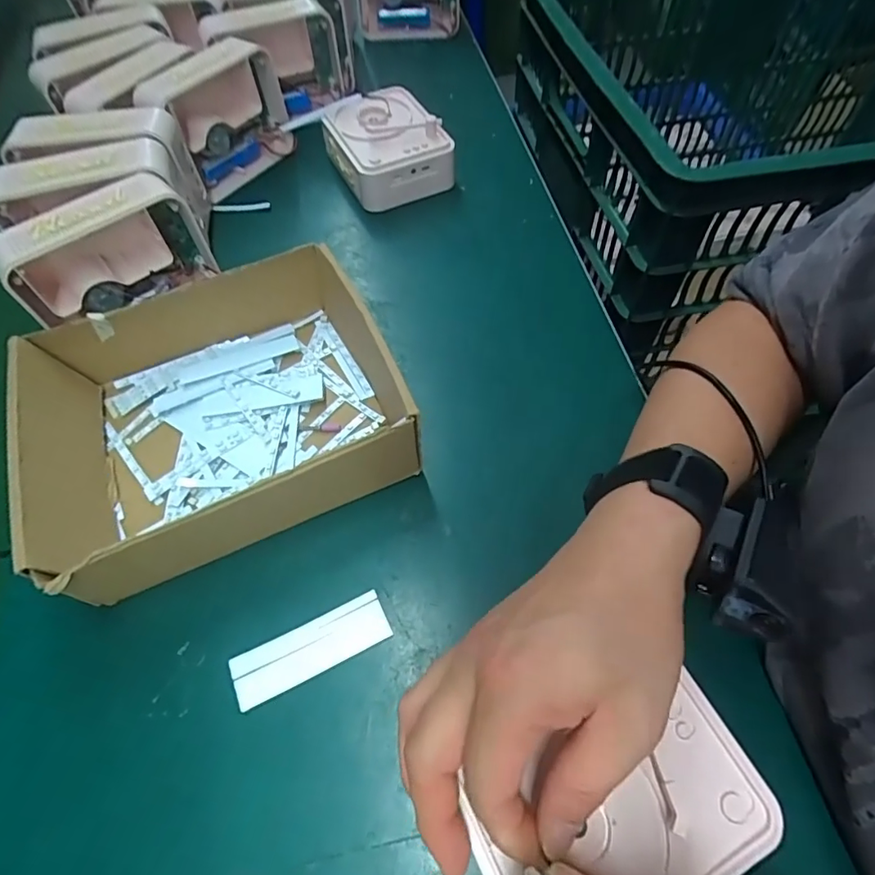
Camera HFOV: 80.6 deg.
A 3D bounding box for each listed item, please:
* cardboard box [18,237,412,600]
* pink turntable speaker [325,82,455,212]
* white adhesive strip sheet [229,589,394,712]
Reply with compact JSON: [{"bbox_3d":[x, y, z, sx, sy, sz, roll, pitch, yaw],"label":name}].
[{"bbox_3d":[-0.145,-0.023,0.343,0.223,0.070,0.188,-22,62,-11],"label":"cardboard box"},{"bbox_3d":[-0.048,-0.283,0.508,0.100,0.050,0.117,-28,62,-13],"label":"pink turntable speaker"},{"bbox_3d":[-0.071,0.120,0.294,0.088,0.004,0.029,-23,62,-12],"label":"white adhesive strip sheet"}]

